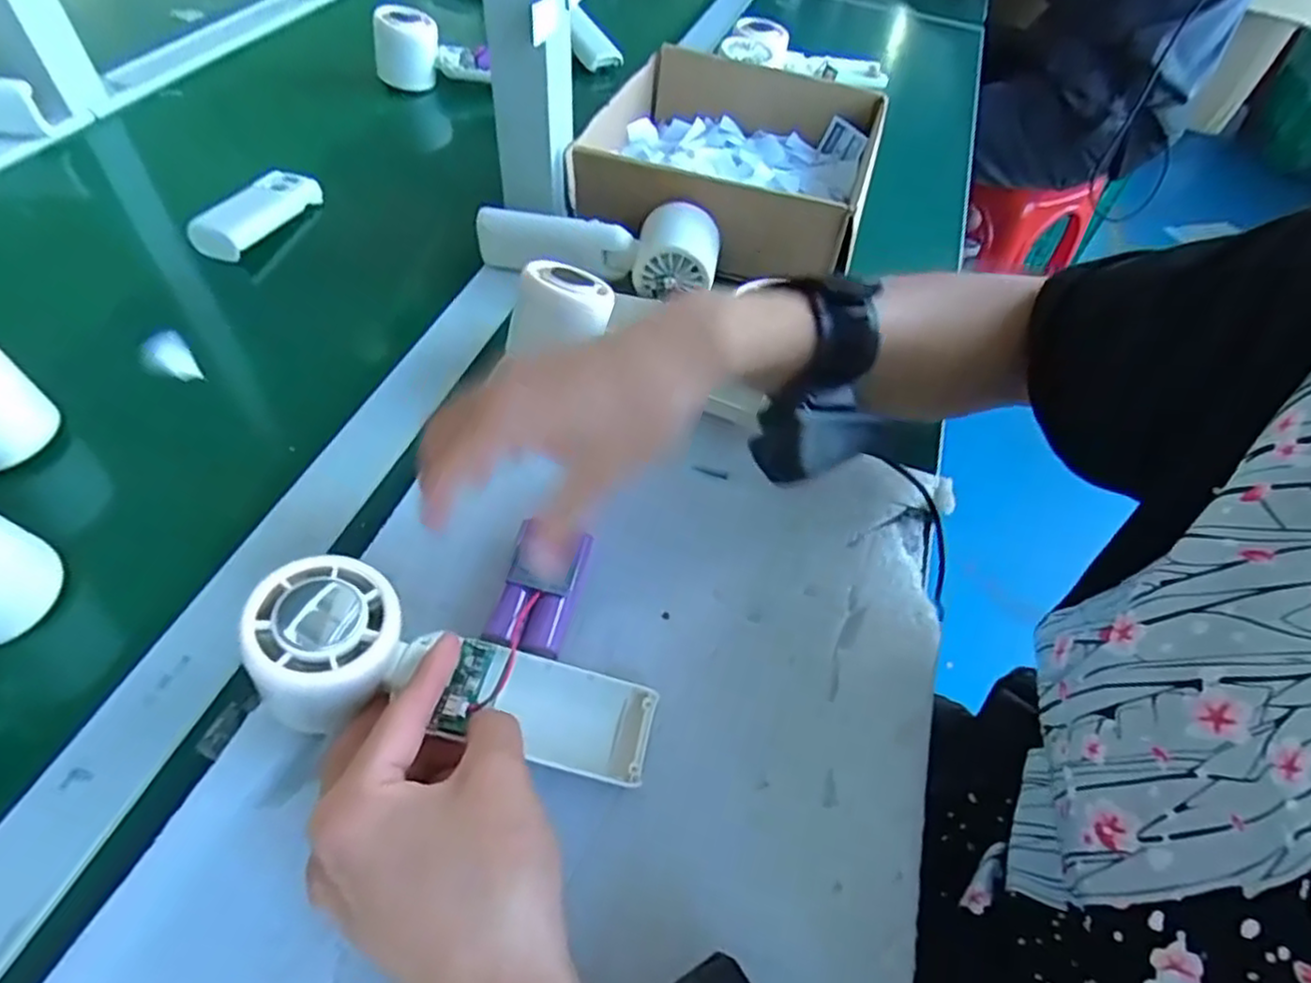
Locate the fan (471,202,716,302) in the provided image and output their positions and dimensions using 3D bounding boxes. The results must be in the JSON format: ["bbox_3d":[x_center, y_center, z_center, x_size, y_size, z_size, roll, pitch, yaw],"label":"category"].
[{"bbox_3d":[-0.039,-0.171,0.477,0.162,0.044,0.059,13,52,4],"label":"fan"}]

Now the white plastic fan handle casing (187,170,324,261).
[{"bbox_3d":[-0.297,-0.212,0.521,0.038,0.023,0.102,19,53,9],"label":"white plastic fan handle casing"}]

